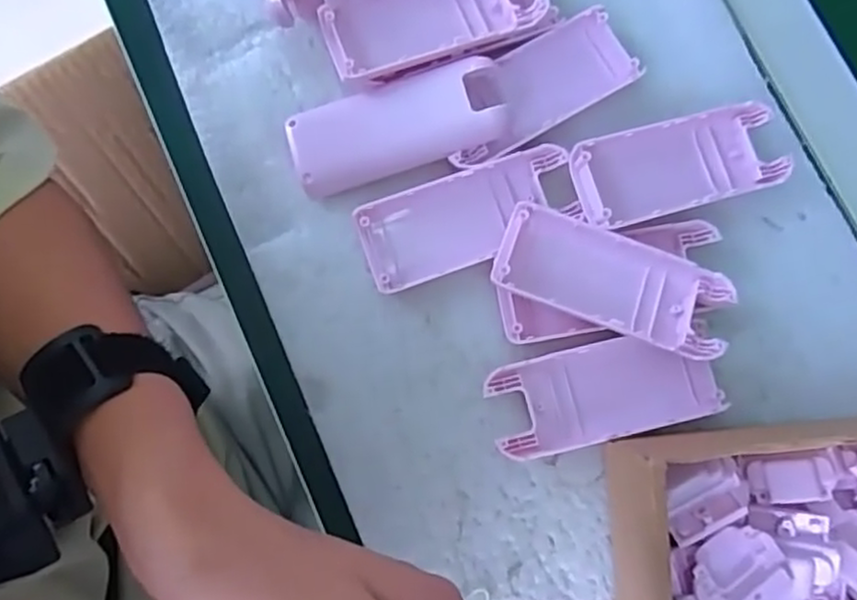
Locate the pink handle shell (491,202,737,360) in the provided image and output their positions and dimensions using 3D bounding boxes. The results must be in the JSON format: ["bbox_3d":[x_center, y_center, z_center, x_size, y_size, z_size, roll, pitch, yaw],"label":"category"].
[{"bbox_3d":[0.082,-0.007,0.320,0.103,0.022,0.040,21,80,4],"label":"pink handle shell"}]

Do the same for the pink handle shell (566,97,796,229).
[{"bbox_3d":[0.120,-0.064,0.336,0.100,0.020,0.042,-17,80,-3],"label":"pink handle shell"}]

